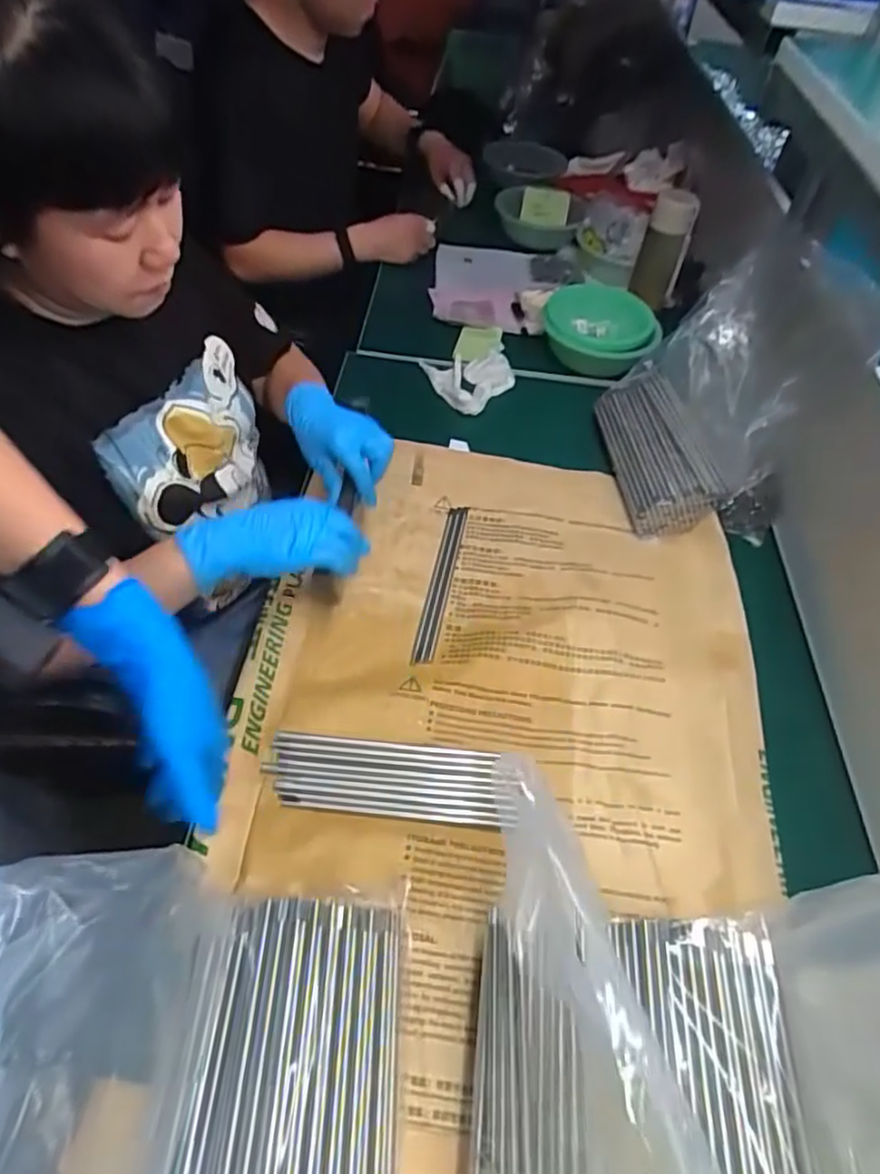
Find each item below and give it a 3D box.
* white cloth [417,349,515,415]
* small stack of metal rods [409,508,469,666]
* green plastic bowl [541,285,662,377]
[{"bbox_3d":[0.058,-0.321,1.003,0.129,0.026,0.133,-19,55,-18],"label":"white cloth"},{"bbox_3d":[0.002,-0.007,0.766,0.025,0.008,0.232,5,51,11],"label":"small stack of metal rods"},{"bbox_3d":[0.254,-0.413,1.047,0.180,0.086,0.155,13,52,4],"label":"green plastic bowl"}]

